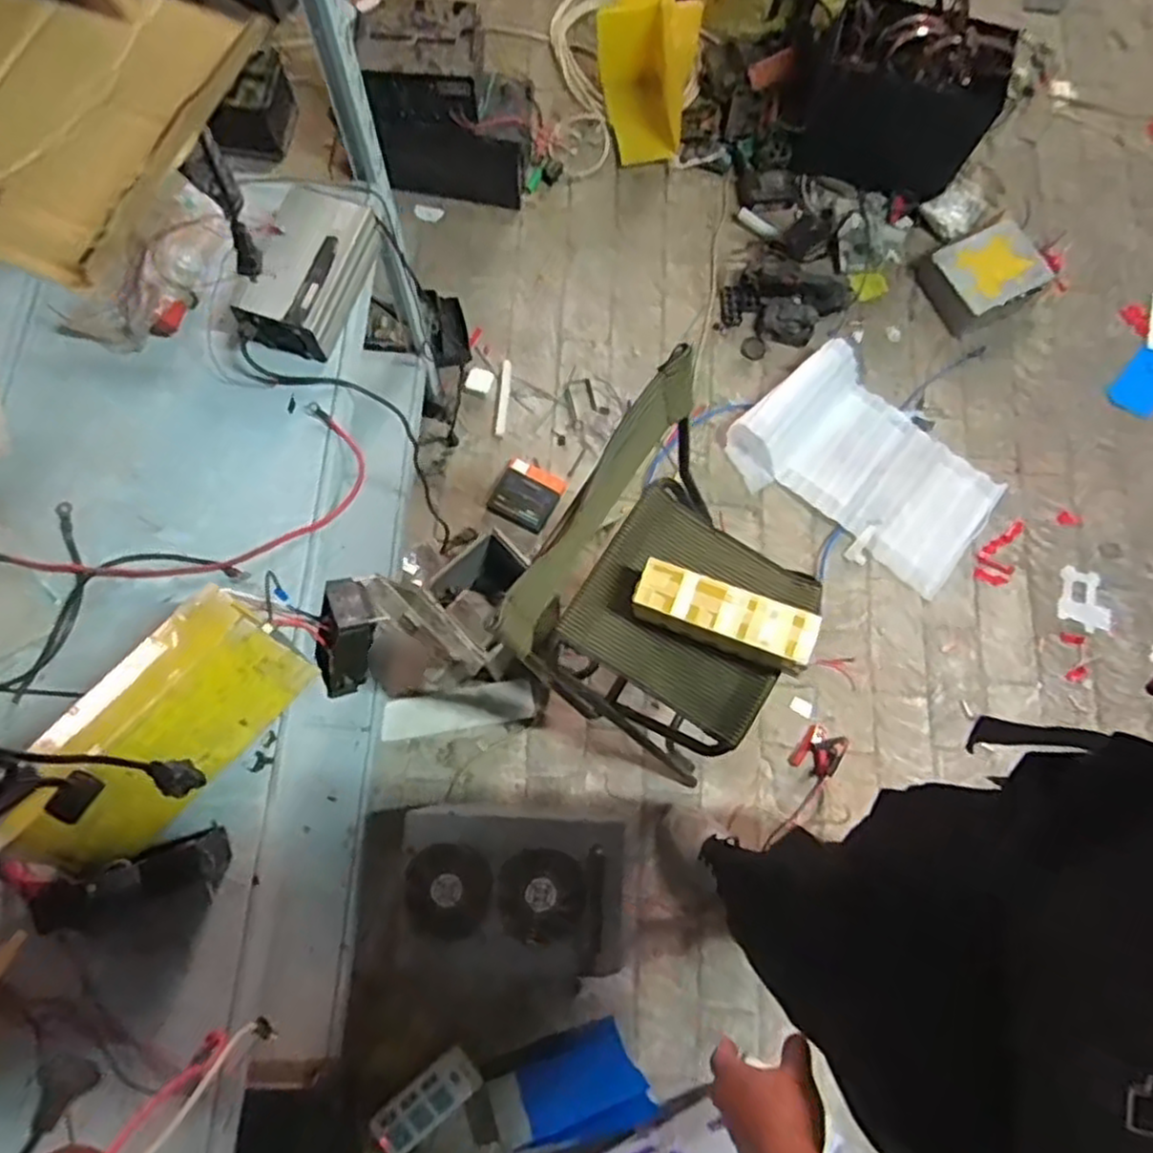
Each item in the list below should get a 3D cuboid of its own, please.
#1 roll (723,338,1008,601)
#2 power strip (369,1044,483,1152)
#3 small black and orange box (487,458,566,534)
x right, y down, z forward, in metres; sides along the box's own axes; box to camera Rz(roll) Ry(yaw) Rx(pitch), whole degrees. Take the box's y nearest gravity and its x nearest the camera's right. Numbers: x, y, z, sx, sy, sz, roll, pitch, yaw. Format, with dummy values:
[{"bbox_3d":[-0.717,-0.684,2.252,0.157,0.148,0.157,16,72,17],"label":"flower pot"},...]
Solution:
[{"bbox_3d":[0.608,-0.238,1.520,0.523,0.095,0.328,36,79,8],"label":"roll"},{"bbox_3d":[-0.249,0.865,1.214,0.181,0.028,0.082,-40,80,-11],"label":"power strip"},{"bbox_3d":[-0.101,-0.169,1.514,0.120,0.033,0.131,28,78,6],"label":"small black and orange box"}]

